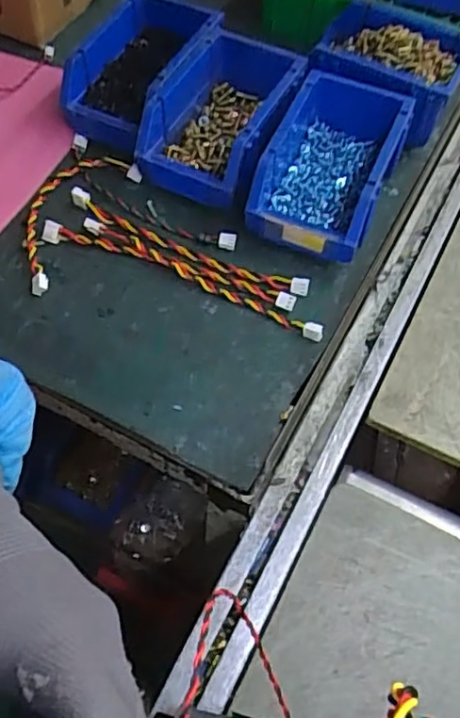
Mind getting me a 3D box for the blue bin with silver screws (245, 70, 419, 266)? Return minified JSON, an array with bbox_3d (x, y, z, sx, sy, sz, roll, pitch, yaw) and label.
[{"bbox_3d":[0.092,-0.179,0.592,0.106,0.067,0.179,19,60,13],"label":"blue bin with silver screws"}]

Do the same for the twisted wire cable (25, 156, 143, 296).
[{"bbox_3d":[-0.153,-0.130,0.590,0.072,0.014,0.162,25,66,20],"label":"twisted wire cable"}]

